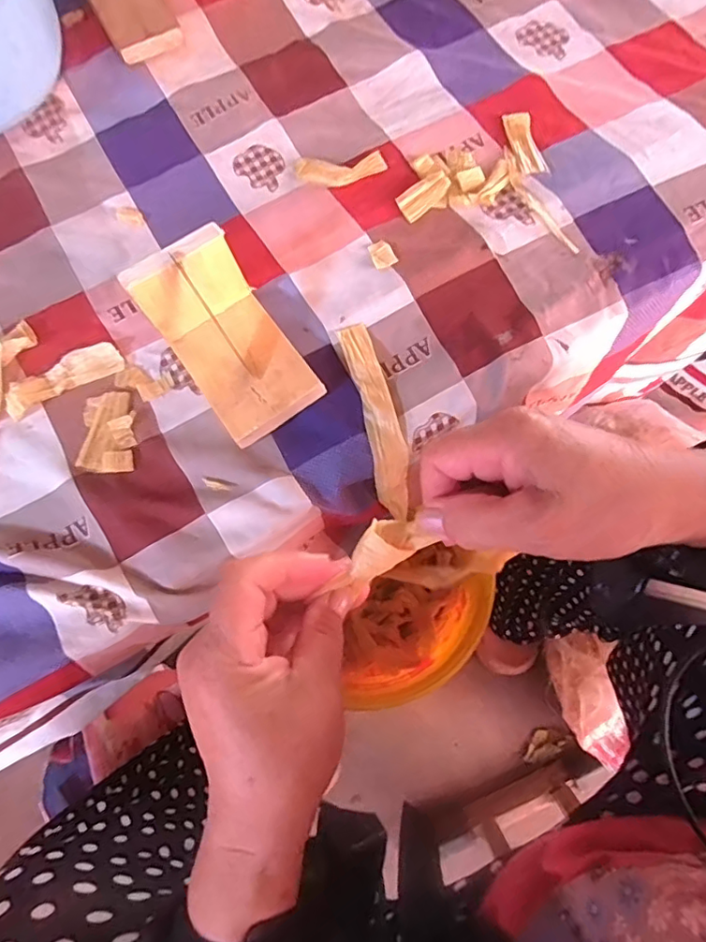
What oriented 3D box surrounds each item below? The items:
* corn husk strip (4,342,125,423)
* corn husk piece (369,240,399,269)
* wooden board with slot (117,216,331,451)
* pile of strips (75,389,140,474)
[{"bbox_3d":[-0.229,-0.073,0.435,0.094,0.006,0.033,-31,75,-7],"label":"corn husk strip"},{"bbox_3d":[0.024,-0.177,0.451,0.018,0.004,0.025,-23,75,-5],"label":"corn husk piece"},{"bbox_3d":[-0.087,-0.092,0.397,0.075,0.079,0.124,-36,76,-8],"label":"wooden board with slot"},{"bbox_3d":[-0.186,-0.031,0.423,0.042,0.004,0.065,-1,74,2],"label":"pile of strips"}]

